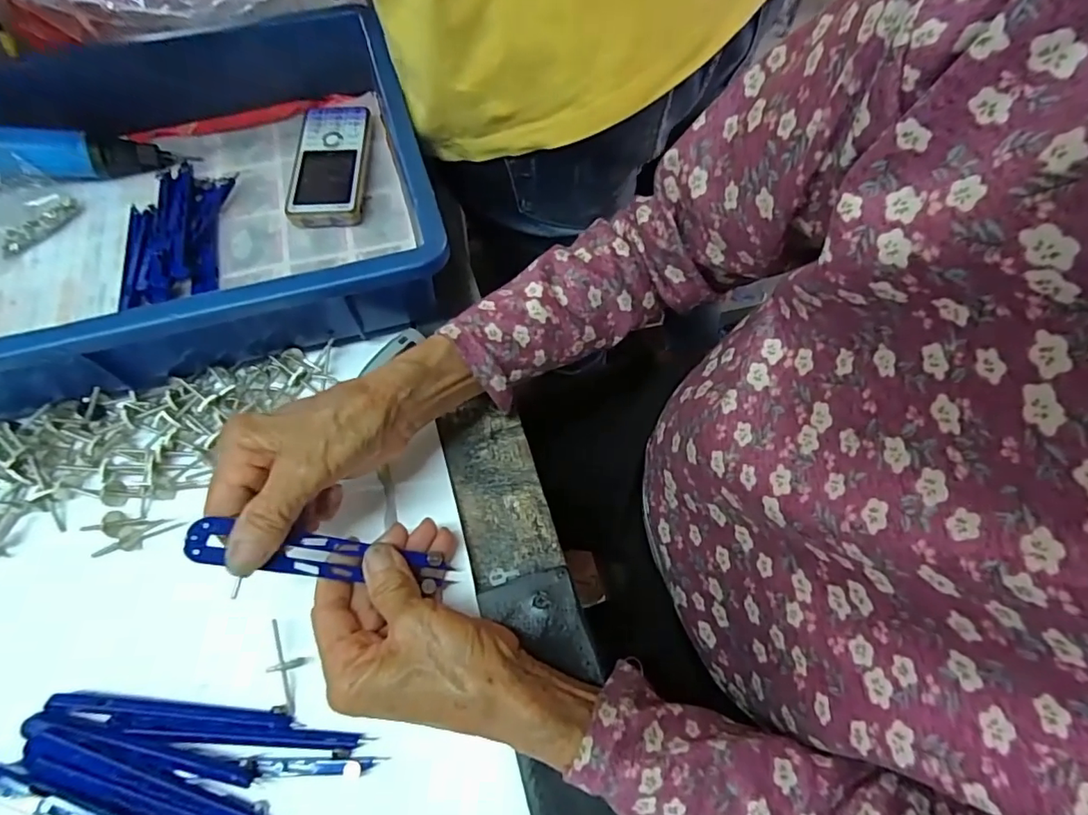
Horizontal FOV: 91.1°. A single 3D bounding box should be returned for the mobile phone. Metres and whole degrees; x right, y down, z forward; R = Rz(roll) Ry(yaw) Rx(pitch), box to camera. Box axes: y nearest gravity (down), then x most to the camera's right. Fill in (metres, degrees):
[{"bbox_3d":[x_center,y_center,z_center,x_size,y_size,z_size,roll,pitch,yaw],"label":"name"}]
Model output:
[{"bbox_3d":[-0.176,-0.203,0.443,0.059,0.021,0.133,-7,59,-2],"label":"mobile phone"}]

